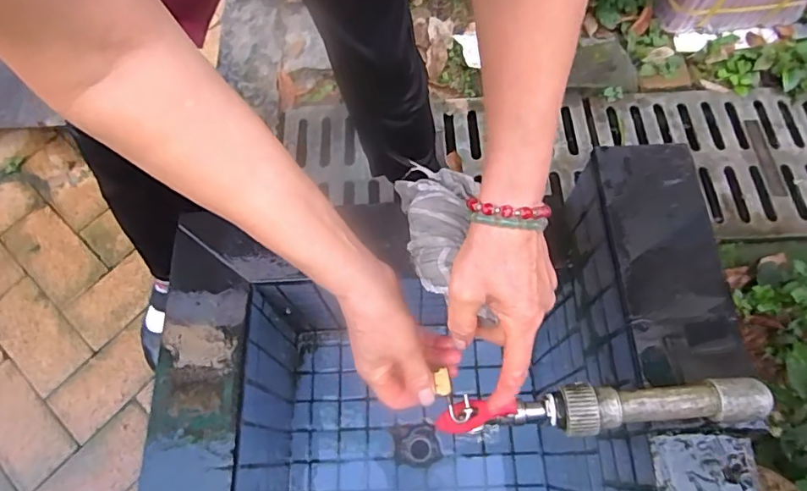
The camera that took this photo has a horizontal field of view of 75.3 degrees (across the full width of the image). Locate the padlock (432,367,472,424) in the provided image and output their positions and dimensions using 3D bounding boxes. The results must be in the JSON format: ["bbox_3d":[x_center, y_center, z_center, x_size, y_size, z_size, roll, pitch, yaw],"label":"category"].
[{"bbox_3d":[0.040,0.124,0.433,0.018,0.016,0.045,-31,71,-11],"label":"padlock"}]

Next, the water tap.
[{"bbox_3d":[0.157,0.133,0.426,0.252,0.045,0.035,-6,68,6],"label":"water tap"}]

